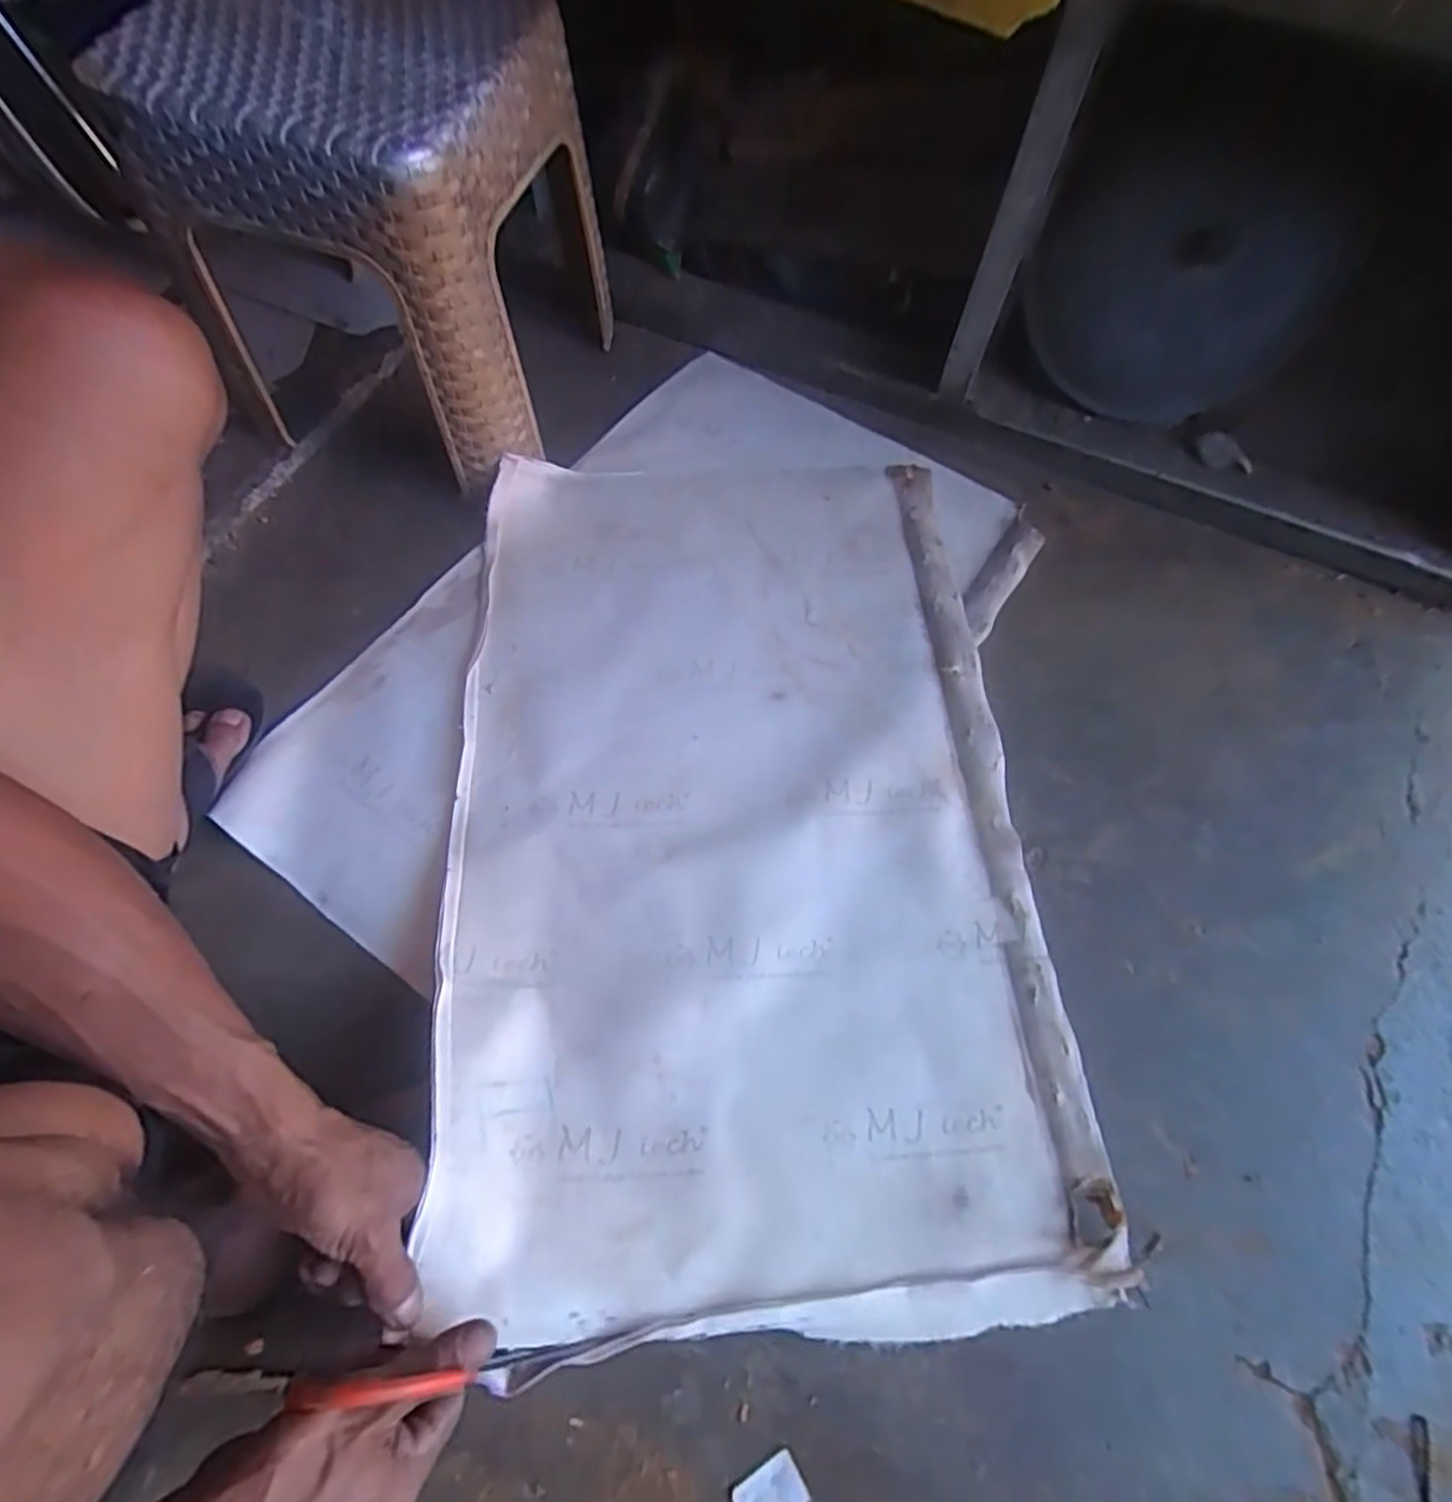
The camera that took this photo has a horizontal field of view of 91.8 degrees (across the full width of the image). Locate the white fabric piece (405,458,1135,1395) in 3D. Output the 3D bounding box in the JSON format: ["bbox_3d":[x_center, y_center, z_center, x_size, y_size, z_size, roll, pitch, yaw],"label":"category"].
[{"bbox_3d":[0.013,0.031,0.571,0.449,0.062,0.731,-4,67,-4],"label":"white fabric piece"}]

